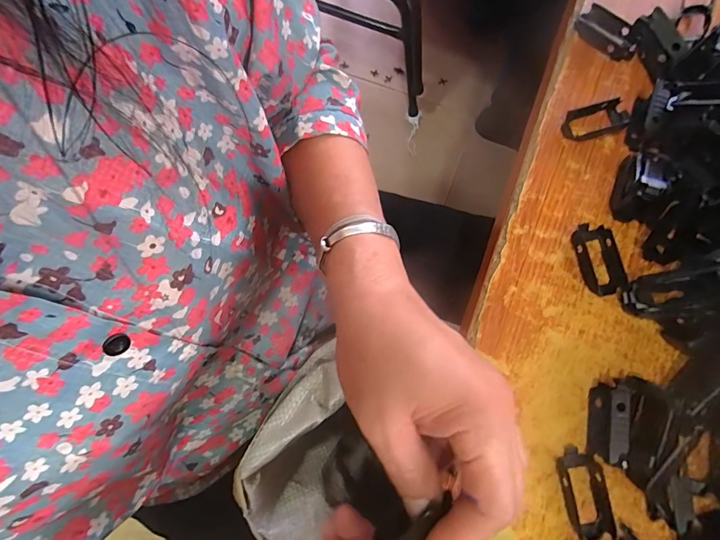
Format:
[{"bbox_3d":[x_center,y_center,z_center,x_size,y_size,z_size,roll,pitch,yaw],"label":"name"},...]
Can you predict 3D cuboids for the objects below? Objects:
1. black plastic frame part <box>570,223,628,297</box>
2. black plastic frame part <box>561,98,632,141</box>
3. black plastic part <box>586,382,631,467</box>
[{"bbox_3d":[0.165,-0.008,0.263,0.027,0.009,0.050,-14,77,-8],"label":"black plastic frame part"},{"bbox_3d":[0.179,-0.111,0.283,0.054,0.013,0.023,-12,77,-7],"label":"black plastic frame part"},{"bbox_3d":[0.153,0.094,0.235,0.012,0.024,0.045,11,75,-2],"label":"black plastic part"}]

